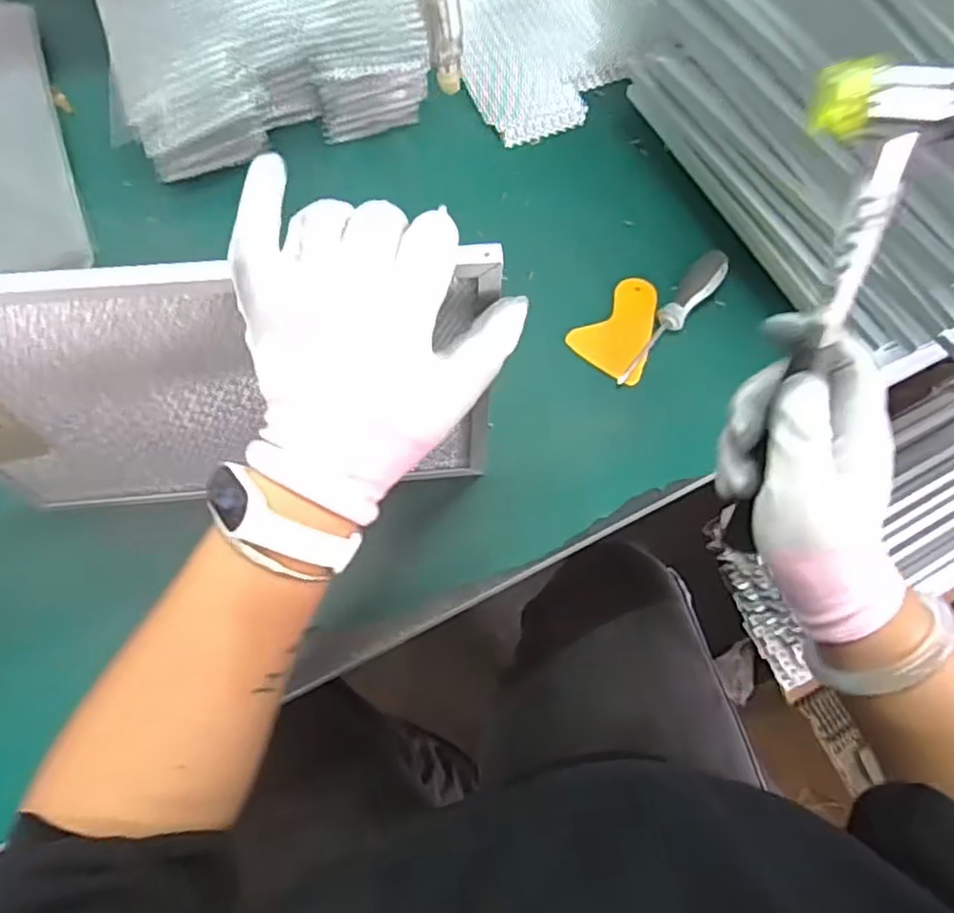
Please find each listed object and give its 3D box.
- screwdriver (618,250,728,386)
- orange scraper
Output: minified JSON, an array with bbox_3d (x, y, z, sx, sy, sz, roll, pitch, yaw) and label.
[{"bbox_3d":[0.171,-0.122,0.612,0.026,0.022,0.155,36,70,12],"label":"screwdriver"},{"bbox_3d":[0.132,-0.113,0.616,0.068,0.006,0.096,37,70,12],"label":"orange scraper"}]

